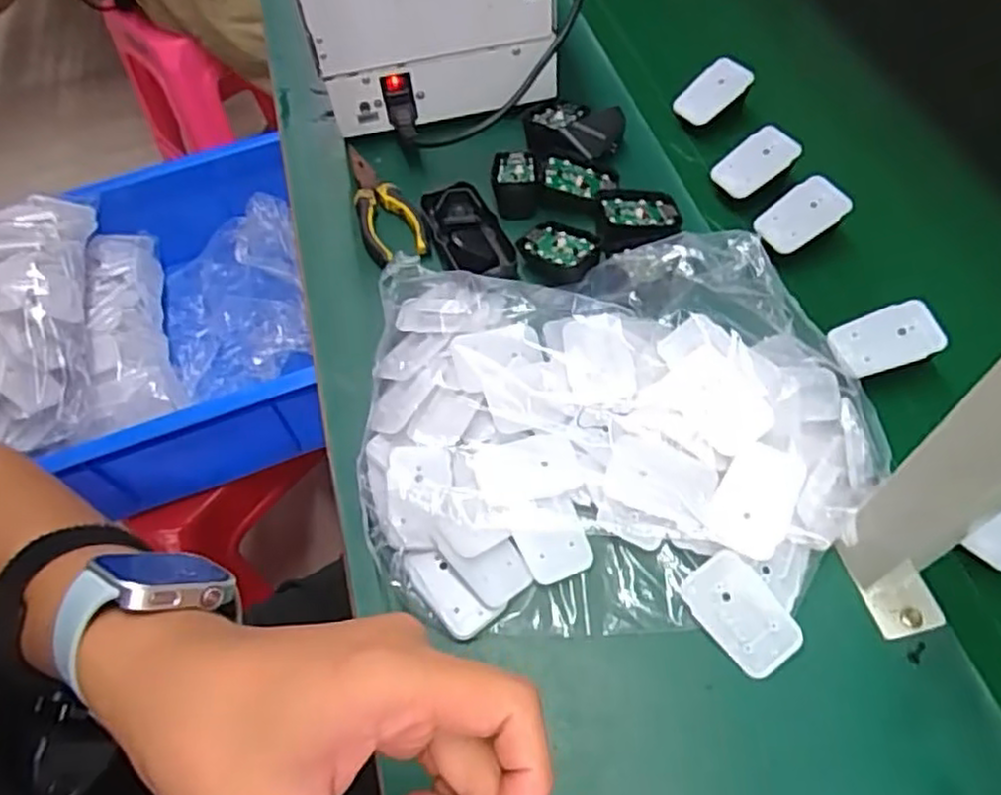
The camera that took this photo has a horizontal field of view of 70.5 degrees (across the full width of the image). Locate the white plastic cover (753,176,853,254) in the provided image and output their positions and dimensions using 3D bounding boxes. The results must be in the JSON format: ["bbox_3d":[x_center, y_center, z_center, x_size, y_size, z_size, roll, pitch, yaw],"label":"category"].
[{"bbox_3d":[0.240,-0.146,0.567,0.068,0.008,0.042,-37,71,10],"label":"white plastic cover"}]

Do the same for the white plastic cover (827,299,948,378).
[{"bbox_3d":[0.273,-0.041,0.501,0.066,0.004,0.043,-21,65,12],"label":"white plastic cover"}]

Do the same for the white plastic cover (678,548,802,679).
[{"bbox_3d":[0.144,0.129,0.424,0.045,0.006,0.068,-42,70,-3],"label":"white plastic cover"}]

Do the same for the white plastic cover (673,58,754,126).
[{"bbox_3d":[0.196,-0.282,0.657,0.065,0.011,0.039,-41,83,18],"label":"white plastic cover"}]

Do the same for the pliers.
[{"bbox_3d":[-0.105,-0.176,0.632,0.051,0.018,0.141,-17,59,-5],"label":"pliers"}]

